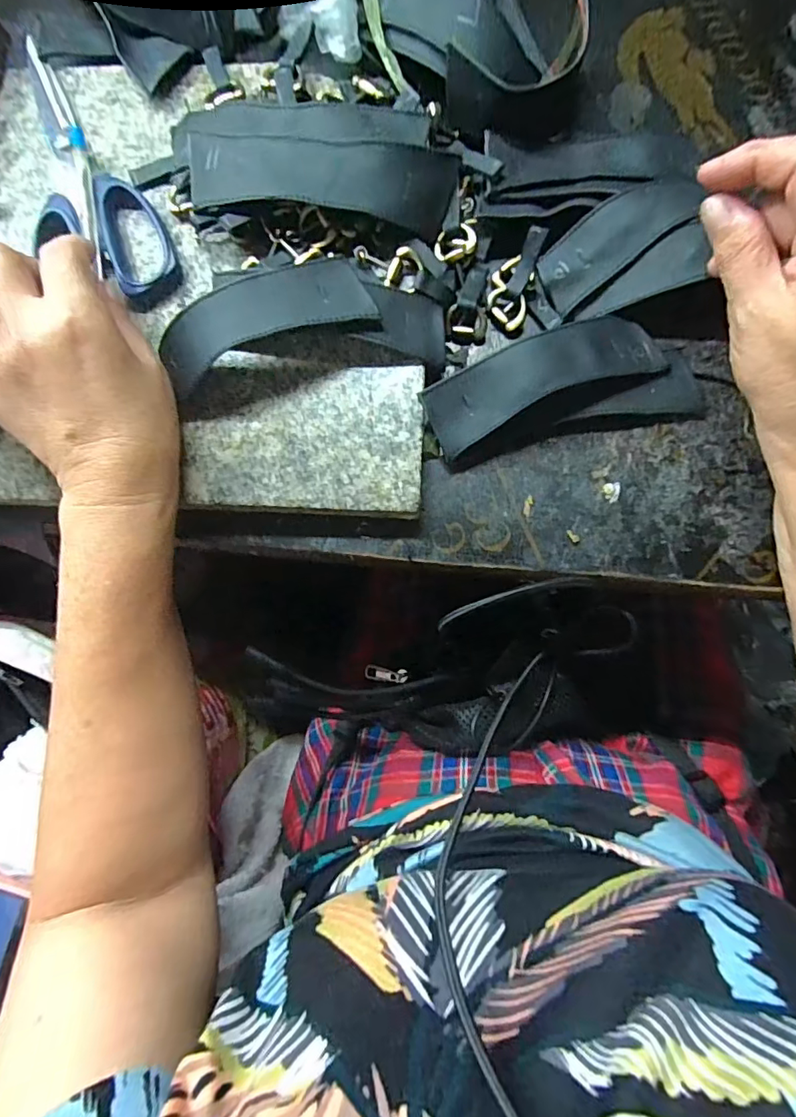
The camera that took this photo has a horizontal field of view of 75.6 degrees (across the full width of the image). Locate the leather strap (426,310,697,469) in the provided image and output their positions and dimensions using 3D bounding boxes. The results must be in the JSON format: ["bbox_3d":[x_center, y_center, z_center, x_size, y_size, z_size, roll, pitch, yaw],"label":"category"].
[{"bbox_3d":[0.090,-0.092,0.282,0.144,0.019,0.059,-18,85,2],"label":"leather strap"}]

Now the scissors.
[{"bbox_3d":[-0.190,-0.226,0.300,0.062,0.012,0.176,-26,82,-4],"label":"scissors"}]

